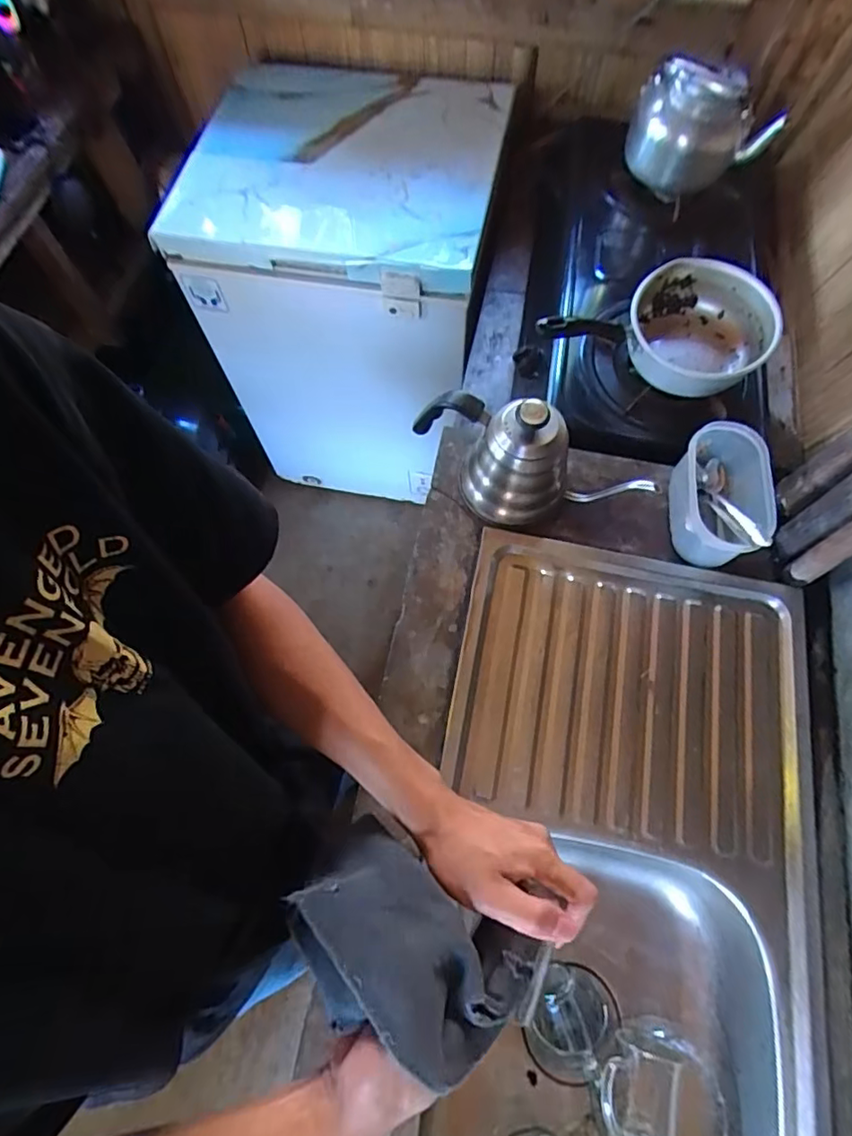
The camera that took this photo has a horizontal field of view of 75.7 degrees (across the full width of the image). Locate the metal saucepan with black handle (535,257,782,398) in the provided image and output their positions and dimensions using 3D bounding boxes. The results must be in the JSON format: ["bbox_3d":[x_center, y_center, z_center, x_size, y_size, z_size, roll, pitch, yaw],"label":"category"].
[{"bbox_3d":[0.320,-0.332,0.772,0.319,0.119,0.173,2,68,2],"label":"metal saucepan with black handle"}]

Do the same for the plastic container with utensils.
[{"bbox_3d":[0.369,-0.088,0.687,0.094,0.085,0.161,7,68,4],"label":"plastic container with utensils"}]

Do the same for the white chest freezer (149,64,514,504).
[{"bbox_3d":[-0.170,-0.685,1.409,0.622,0.783,0.645,10,69,5],"label":"white chest freezer"}]

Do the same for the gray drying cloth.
[{"bbox_3d":[-0.019,0.254,0.362,0.154,0.050,0.105,33,72,13],"label":"gray drying cloth"}]

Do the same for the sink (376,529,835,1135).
[{"bbox_3d":[0.201,0.357,0.619,0.392,0.150,0.738,10,69,5],"label":"sink"}]

